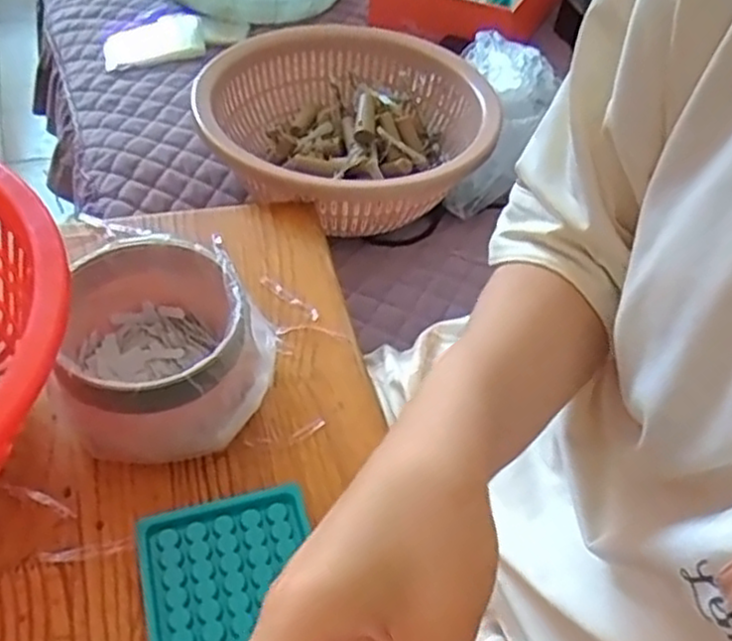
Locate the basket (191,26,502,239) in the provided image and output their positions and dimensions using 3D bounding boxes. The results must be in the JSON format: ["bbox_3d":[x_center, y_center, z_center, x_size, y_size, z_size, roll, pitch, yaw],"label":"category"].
[{"bbox_3d":[-0.016,-0.183,0.744,0.268,0.111,0.286,3,48,-3],"label":"basket"}]

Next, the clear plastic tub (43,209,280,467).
[{"bbox_3d":[-0.124,0.020,0.462,0.122,0.084,0.114,3,48,-3],"label":"clear plastic tub"}]

